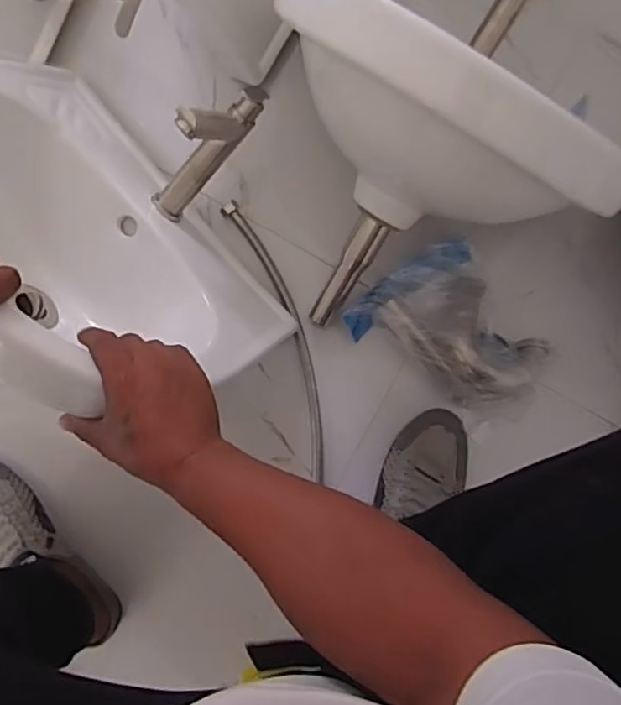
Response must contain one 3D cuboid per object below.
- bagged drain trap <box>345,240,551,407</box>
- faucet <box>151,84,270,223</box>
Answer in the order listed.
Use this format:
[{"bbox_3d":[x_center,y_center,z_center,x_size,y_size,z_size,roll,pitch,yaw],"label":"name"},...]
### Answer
[{"bbox_3d":[0.160,-0.021,0.733,0.182,0.047,0.196,-35,92,-4],"label":"bagged drain trap"},{"bbox_3d":[-0.118,-0.211,0.644,0.049,0.090,0.168,42,121,-3],"label":"faucet"}]

